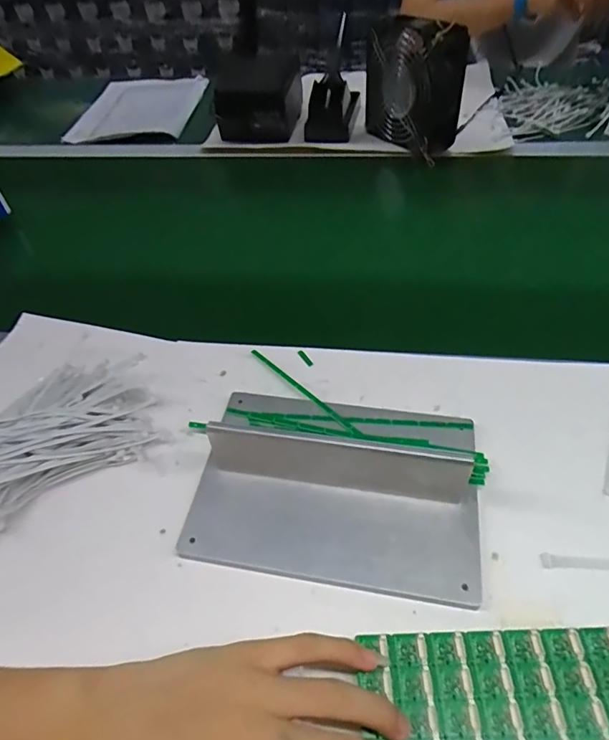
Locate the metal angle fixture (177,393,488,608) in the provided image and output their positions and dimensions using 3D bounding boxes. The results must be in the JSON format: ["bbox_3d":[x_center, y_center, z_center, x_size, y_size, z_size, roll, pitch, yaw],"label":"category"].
[{"bbox_3d":[0.023,0.065,0.334,0.198,0.054,0.137,5,49,9],"label":"metal angle fixture"}]

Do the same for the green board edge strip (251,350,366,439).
[{"bbox_3d":[0.000,0.017,0.403,0.007,0.006,0.132,-34,54,-26],"label":"green board edge strip"}]

